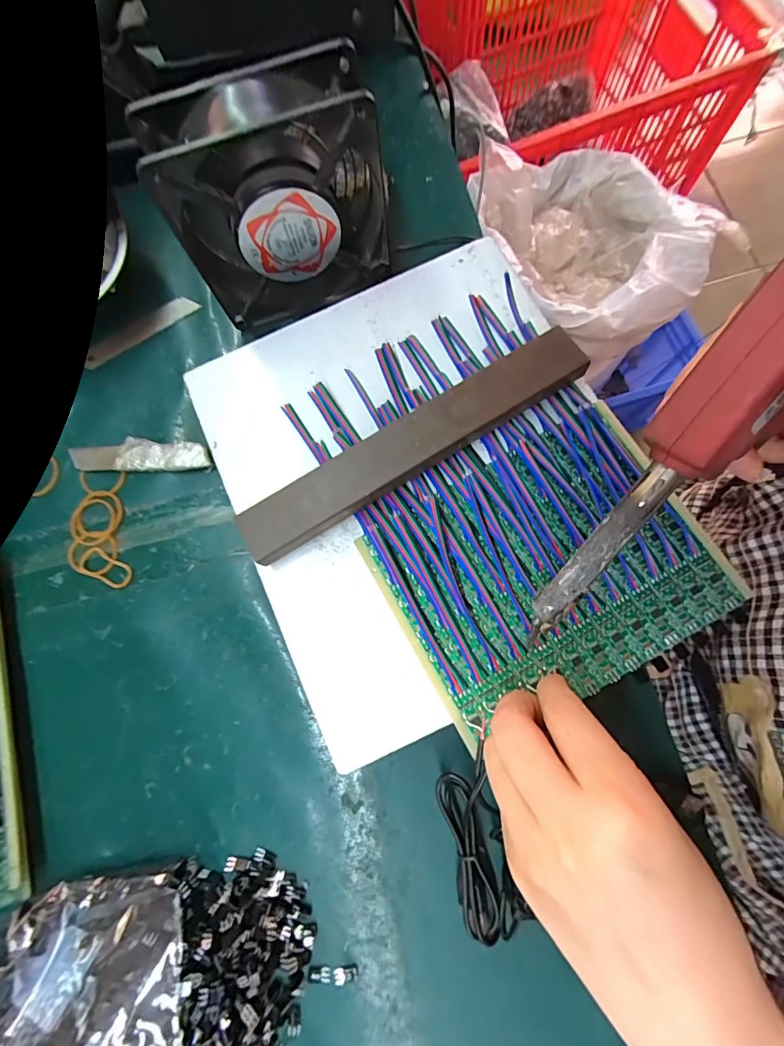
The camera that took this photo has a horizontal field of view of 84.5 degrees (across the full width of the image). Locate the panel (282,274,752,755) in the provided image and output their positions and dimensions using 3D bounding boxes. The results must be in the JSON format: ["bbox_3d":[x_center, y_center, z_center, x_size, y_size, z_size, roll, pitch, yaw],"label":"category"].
[{"bbox_3d":[0.060,-0.016,0.239,0.160,0.020,0.217,-28,77,-5],"label":"panel"}]

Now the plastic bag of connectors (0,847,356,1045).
[{"bbox_3d":[-0.123,0.244,0.207,0.192,0.054,0.115,-7,76,2],"label":"plastic bag of connectors"}]

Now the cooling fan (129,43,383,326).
[{"bbox_3d":[-0.062,-0.192,0.261,0.128,0.117,0.048,-17,76,-1],"label":"cooling fan"}]

